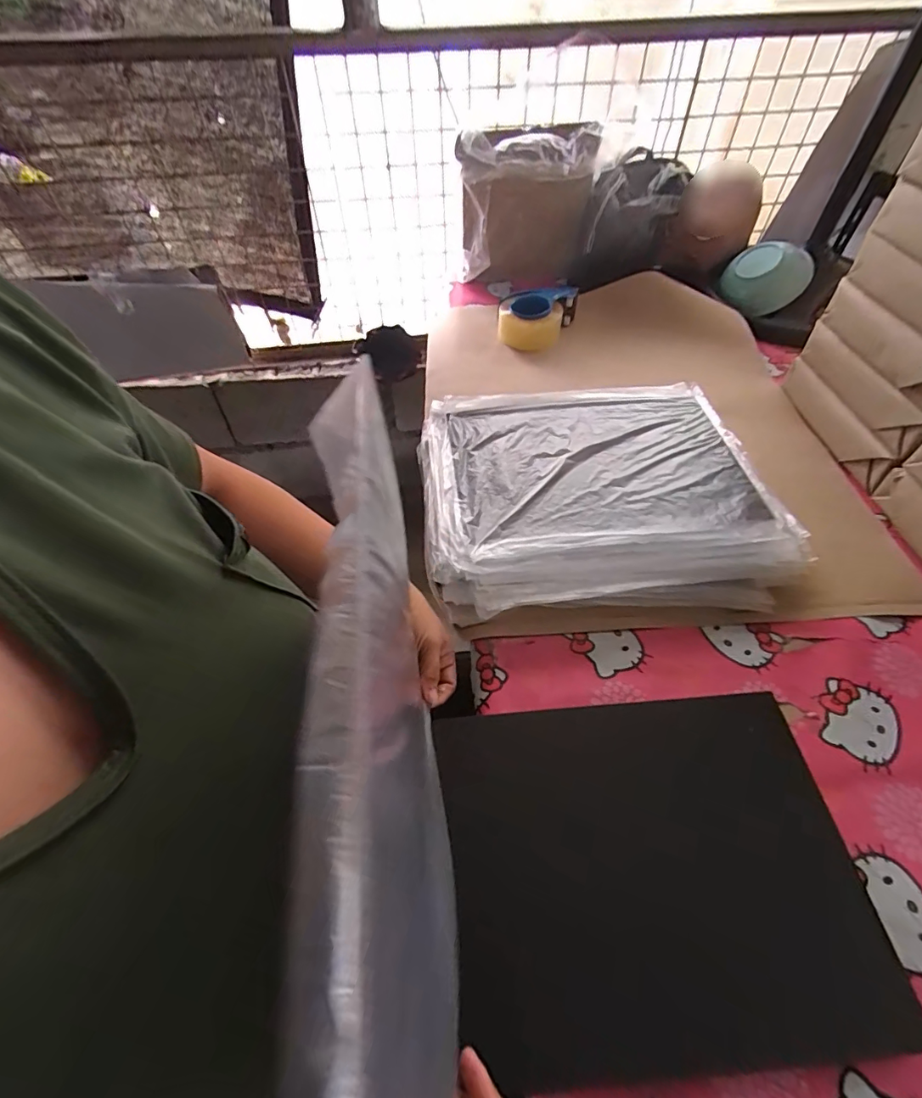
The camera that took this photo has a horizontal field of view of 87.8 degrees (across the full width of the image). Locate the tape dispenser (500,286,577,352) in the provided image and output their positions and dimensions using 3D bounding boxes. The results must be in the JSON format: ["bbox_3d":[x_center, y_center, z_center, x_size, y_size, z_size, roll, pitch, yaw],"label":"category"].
[{"bbox_3d":[0.149,-0.455,0.949,0.145,0.077,0.115,8,52,8],"label":"tape dispenser"}]

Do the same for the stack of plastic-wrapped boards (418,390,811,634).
[{"bbox_3d":[0.176,-0.080,0.646,0.444,0.073,0.364,-5,51,-2],"label":"stack of plastic-wrapped boards"}]

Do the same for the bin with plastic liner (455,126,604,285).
[{"bbox_3d":[0.131,-0.697,0.992,0.260,0.253,0.092,-9,52,-5],"label":"bin with plastic liner"}]

